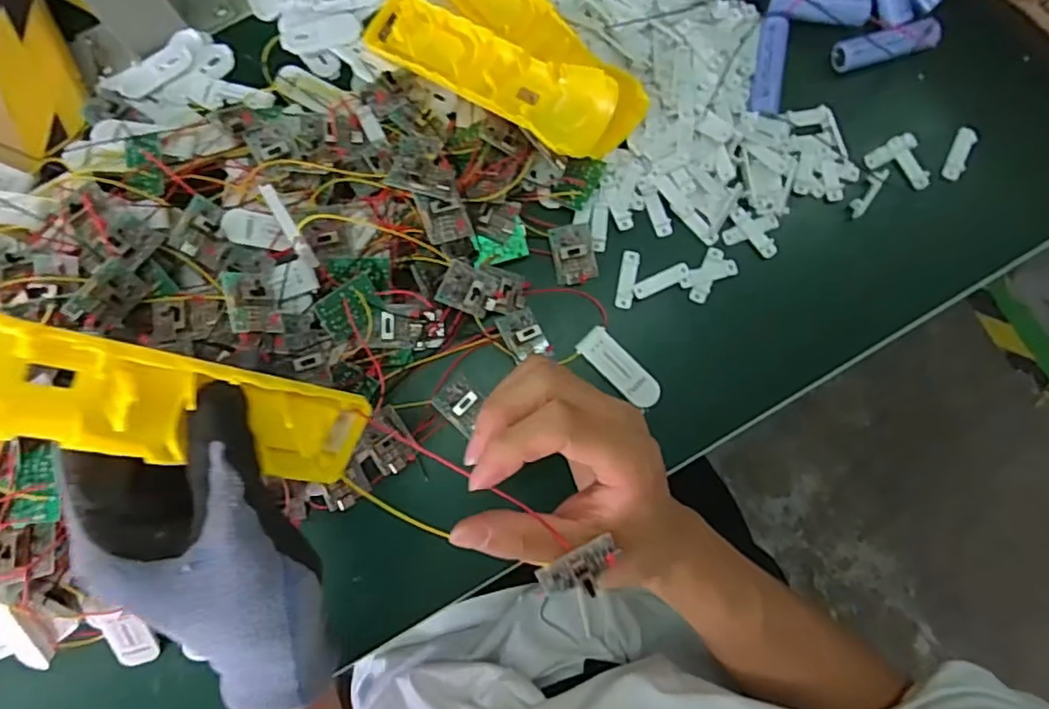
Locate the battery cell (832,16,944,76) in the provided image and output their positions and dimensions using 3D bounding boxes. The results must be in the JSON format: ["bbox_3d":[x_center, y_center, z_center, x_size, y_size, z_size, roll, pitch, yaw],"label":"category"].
[{"bbox_3d":[0.238,-0.203,0.414,0.066,0.019,0.024,-16,83,-3],"label":"battery cell"}]

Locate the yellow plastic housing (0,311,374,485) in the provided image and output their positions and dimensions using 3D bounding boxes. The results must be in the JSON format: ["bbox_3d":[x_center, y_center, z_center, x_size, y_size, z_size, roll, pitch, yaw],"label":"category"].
[{"bbox_3d":[-0.137,0.019,0.232,0.163,0.025,0.044,17,80,-38],"label":"yellow plastic housing"}]

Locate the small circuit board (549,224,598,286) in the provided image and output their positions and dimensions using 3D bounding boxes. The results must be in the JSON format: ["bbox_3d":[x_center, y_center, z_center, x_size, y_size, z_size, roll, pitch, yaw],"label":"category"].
[{"bbox_3d":[0.032,-0.065,0.399,0.027,0.011,0.037,-12,83,-3],"label":"small circuit board"}]

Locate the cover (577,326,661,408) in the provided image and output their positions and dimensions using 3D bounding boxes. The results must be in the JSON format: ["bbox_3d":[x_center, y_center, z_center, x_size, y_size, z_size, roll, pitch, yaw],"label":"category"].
[{"bbox_3d":[0.059,0.009,0.390,0.057,0.004,0.022,45,84,5],"label":"cover"}]

